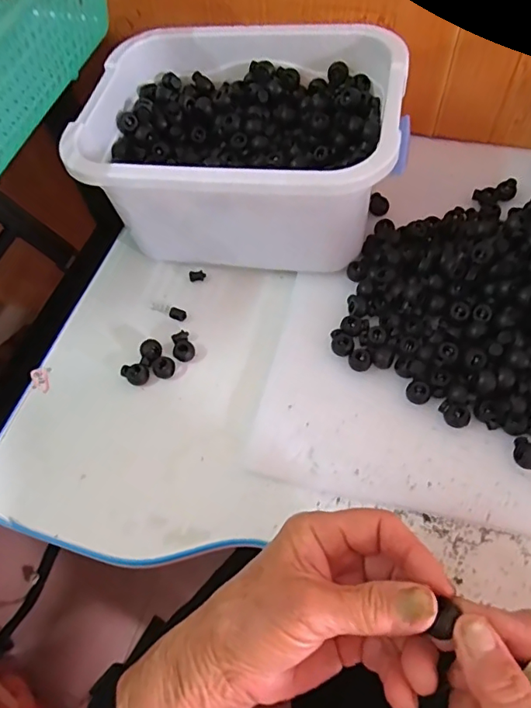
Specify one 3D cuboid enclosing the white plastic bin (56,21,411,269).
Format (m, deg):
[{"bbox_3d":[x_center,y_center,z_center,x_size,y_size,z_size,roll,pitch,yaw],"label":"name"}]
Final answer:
[{"bbox_3d":[-0.018,-0.169,0.438,0.241,0.132,0.186,7,61,8],"label":"white plastic bin"}]

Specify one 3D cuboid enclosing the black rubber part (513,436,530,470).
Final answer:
[{"bbox_3d":[0.179,0.068,0.345,0.017,0.010,0.021,16,63,13],"label":"black rubber part"}]

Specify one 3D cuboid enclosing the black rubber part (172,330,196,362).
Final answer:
[{"bbox_3d":[-0.069,-0.007,0.417,0.017,0.009,0.026,-22,61,-8],"label":"black rubber part"}]

